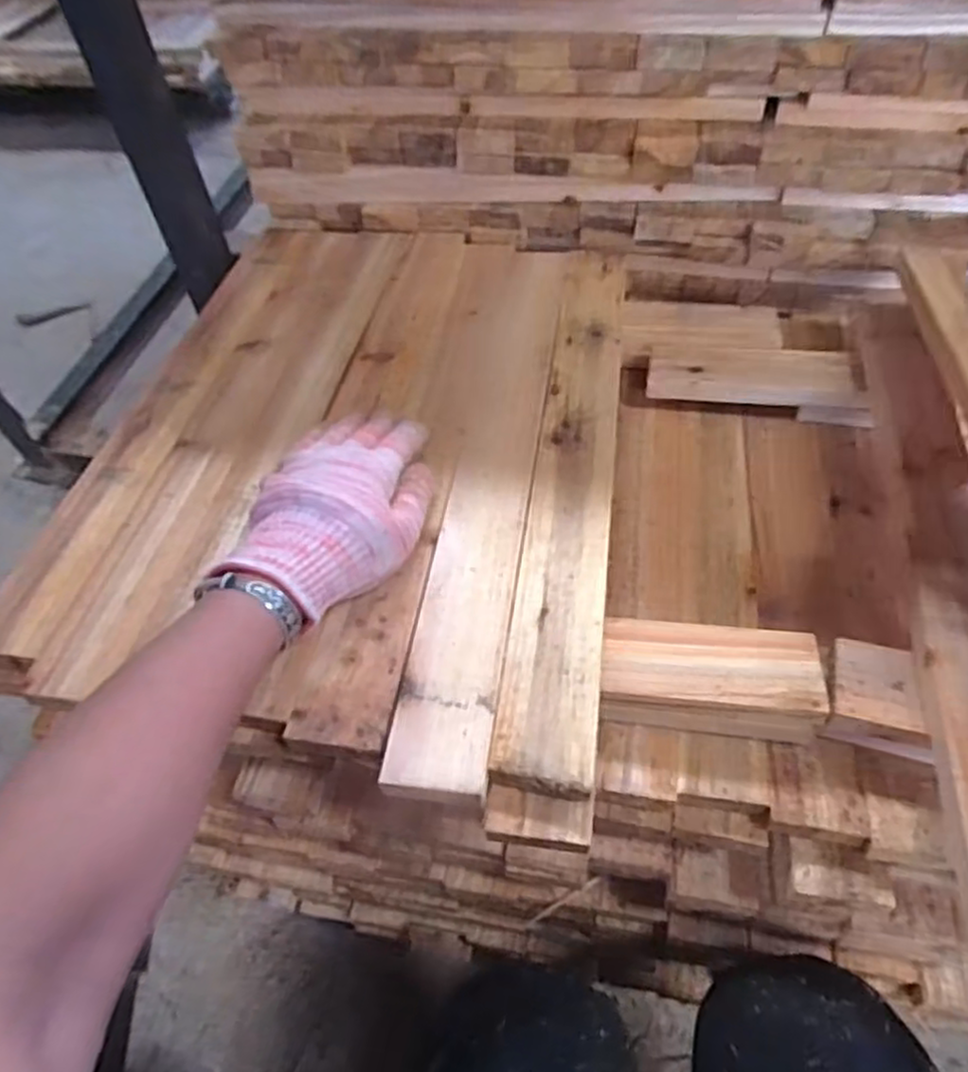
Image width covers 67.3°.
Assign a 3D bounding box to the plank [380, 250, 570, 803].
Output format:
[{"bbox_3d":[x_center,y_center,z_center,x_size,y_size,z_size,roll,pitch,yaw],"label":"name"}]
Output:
[{"bbox_3d":[0.012,-0.064,0.509,0.053,0.011,0.497,5,53,8],"label":"plank"}]

